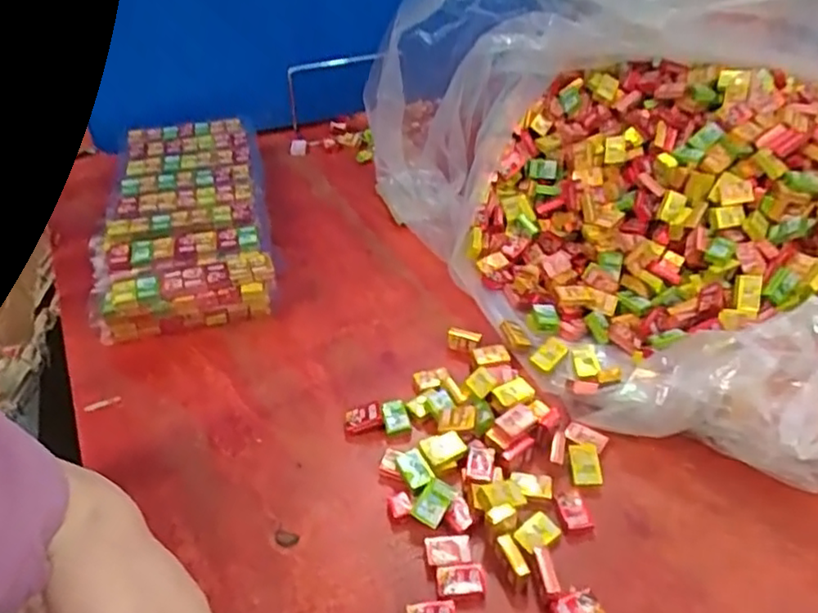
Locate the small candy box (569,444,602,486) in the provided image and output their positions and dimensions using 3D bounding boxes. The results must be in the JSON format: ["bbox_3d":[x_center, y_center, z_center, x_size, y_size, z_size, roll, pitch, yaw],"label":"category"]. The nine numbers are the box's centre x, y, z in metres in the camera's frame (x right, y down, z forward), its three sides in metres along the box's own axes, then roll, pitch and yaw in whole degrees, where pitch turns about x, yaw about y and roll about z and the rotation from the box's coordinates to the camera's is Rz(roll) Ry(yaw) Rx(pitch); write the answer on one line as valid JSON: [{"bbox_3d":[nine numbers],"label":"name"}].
[{"bbox_3d":[0.110,0.098,0.404,0.017,0.006,0.026,-2,40,-1],"label":"small candy box"}]

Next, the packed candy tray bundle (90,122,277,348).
[{"bbox_3d":[-0.205,-0.088,0.608,0.140,0.046,0.295,-10,41,-10],"label":"packed candy tray bundle"}]

